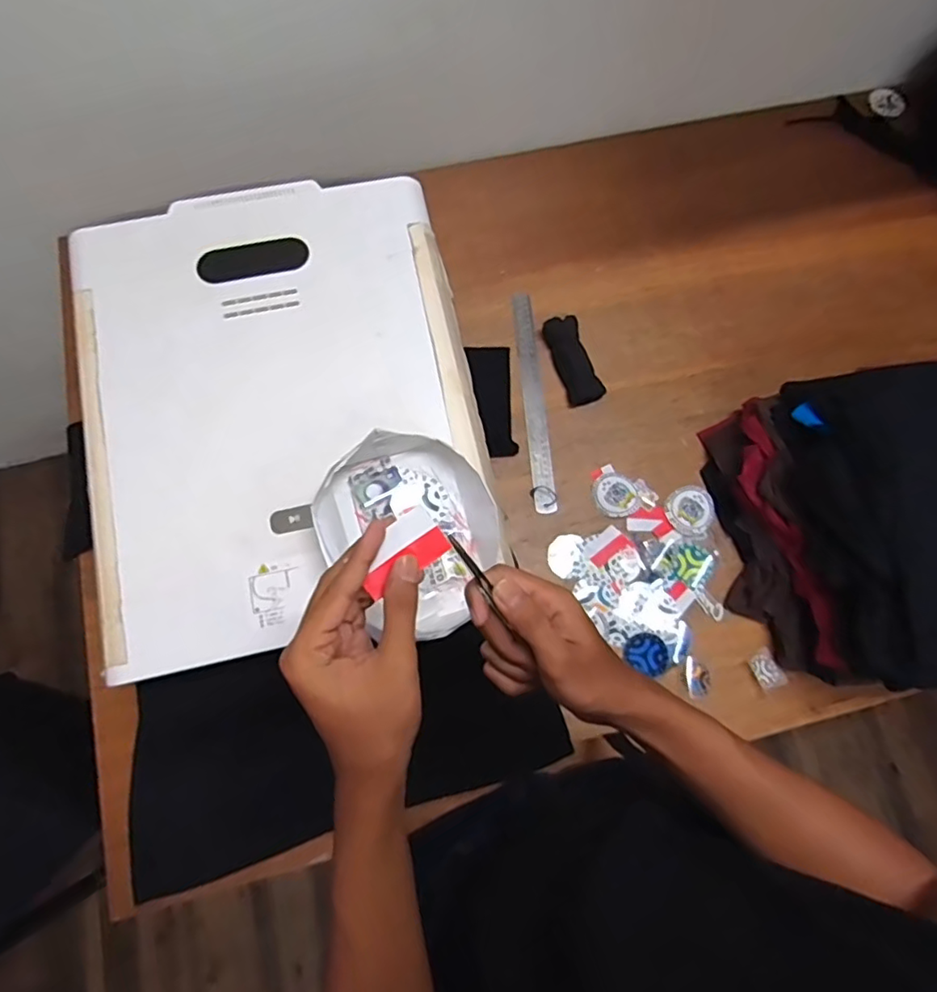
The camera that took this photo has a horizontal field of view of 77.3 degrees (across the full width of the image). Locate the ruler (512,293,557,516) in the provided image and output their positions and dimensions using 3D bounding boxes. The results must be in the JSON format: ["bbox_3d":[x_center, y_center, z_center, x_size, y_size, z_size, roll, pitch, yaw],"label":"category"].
[{"bbox_3d":[0.089,-0.133,0.807,0.026,0.004,0.320,-5,77,2],"label":"ruler"}]

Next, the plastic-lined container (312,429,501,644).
[{"bbox_3d":[-0.052,0.037,0.565,0.163,0.051,0.194,-24,78,-9],"label":"plastic-lined container"}]

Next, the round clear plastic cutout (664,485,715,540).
[{"bbox_3d":[0.290,0.019,0.768,0.061,0.005,0.067,27,76,4],"label":"round clear plastic cutout"}]

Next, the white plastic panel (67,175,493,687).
[{"bbox_3d":[-0.200,-0.106,0.617,0.398,0.028,0.493,-12,74,-4],"label":"white plastic panel"}]

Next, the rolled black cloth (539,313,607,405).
[{"bbox_3d":[0.145,-0.186,0.809,0.047,0.029,0.129,-18,77,-8],"label":"rolled black cloth"}]

